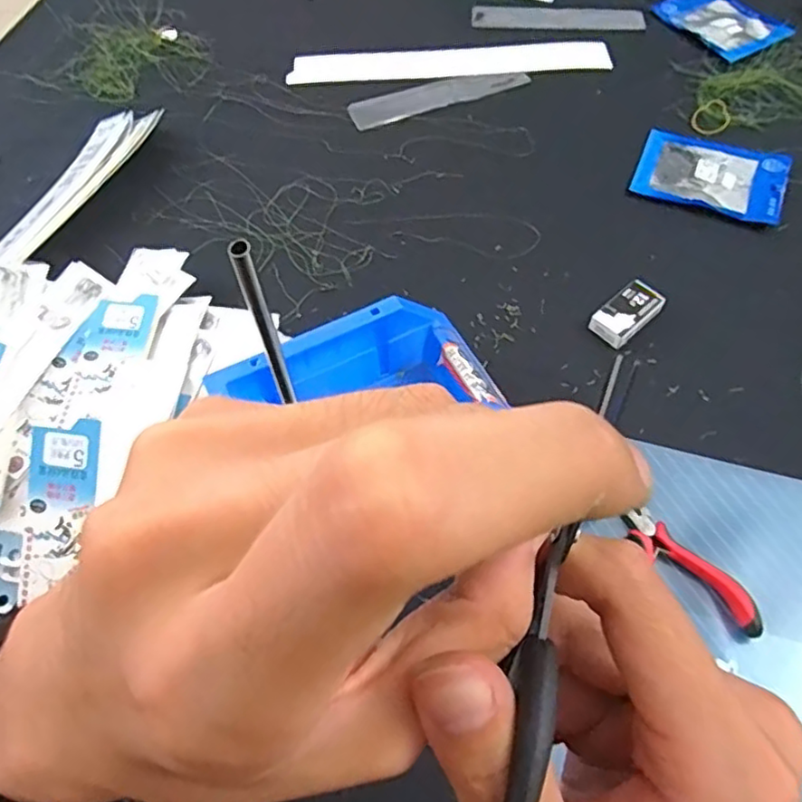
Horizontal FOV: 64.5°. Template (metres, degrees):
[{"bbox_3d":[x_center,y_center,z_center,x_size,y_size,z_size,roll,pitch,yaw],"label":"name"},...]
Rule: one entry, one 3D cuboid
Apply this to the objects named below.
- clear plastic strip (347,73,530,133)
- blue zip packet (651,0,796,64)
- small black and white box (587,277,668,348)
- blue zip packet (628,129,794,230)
[{"bbox_3d":[0.043,-0.334,0.691,0.202,0.005,0.045,-22,61,-10],"label":"clear plastic strip"},{"bbox_3d":[0.380,-0.451,0.752,0.101,0.007,0.135,-30,63,-14],"label":"blue zip packet"},{"bbox_3d":[0.186,-0.070,0.524,0.061,0.018,0.034,-39,66,-19],"label":"small black and white box"},{"bbox_3d":[0.301,-0.222,0.616,0.134,0.011,0.093,19,62,13],"label":"blue zip packet"}]

